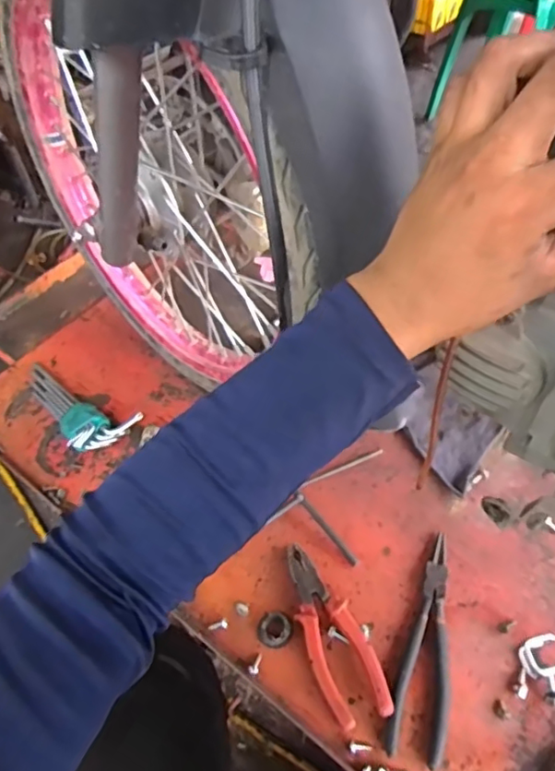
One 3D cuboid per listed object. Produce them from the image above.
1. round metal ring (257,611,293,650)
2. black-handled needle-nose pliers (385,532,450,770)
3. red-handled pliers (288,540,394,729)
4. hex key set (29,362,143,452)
[{"bbox_3d":[-0.003,0.244,0.582,0.033,0.008,0.035,-2,49,3],"label":"round metal ring"},{"bbox_3d":[0.148,0.244,0.565,0.050,0.013,0.211,11,51,14],"label":"black-handled needle-nose pliers"},{"bbox_3d":[0.051,0.237,0.573,0.057,0.022,0.179,-16,50,-9],"label":"red-handled pliers"},{"bbox_3d":[-0.293,0.026,0.778,0.206,0.036,0.079,25,56,24],"label":"hex key set"}]

